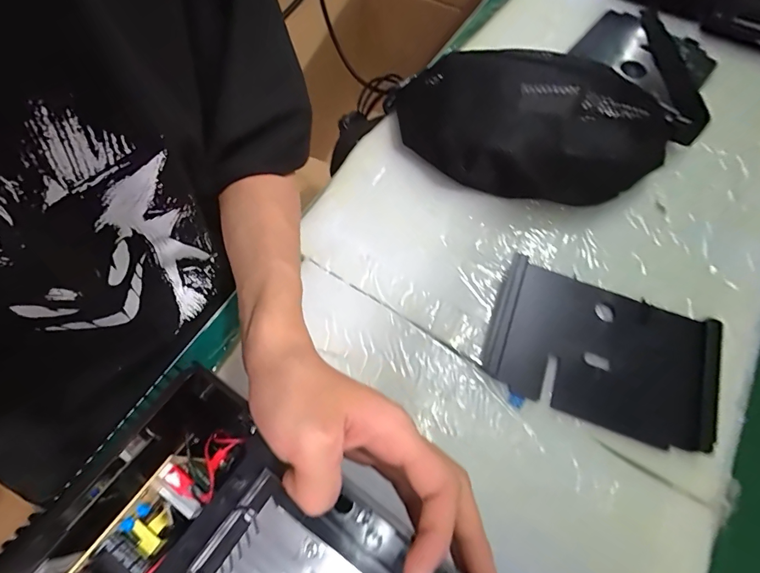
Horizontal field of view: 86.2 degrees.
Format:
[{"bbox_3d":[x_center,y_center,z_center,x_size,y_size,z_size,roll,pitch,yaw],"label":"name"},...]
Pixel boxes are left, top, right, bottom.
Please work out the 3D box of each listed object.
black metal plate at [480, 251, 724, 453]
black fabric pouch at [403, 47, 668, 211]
[{"bbox_3d":[0.193,0.056,0.355,0.187,0.012,0.121,23,66,9],"label":"black metal plate"},{"bbox_3d":[0.157,-0.157,0.409,0.286,0.091,0.127,9,66,3],"label":"black fabric pouch"}]

